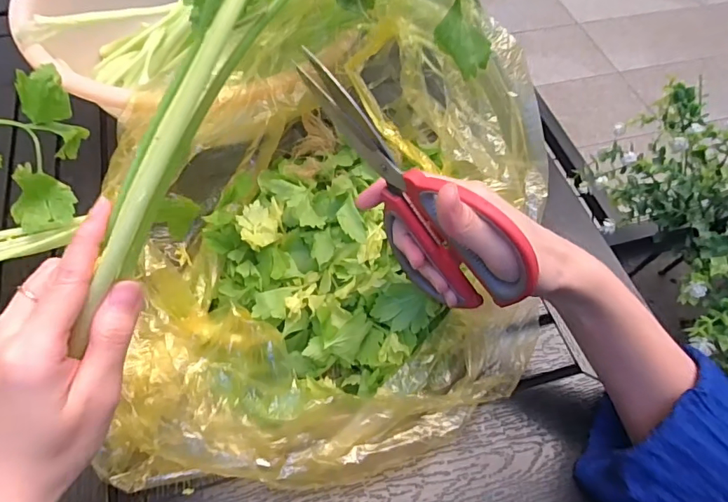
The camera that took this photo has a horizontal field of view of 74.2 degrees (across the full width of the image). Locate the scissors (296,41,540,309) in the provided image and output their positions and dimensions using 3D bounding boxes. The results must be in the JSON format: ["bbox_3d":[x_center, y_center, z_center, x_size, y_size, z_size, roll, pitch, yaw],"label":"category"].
[{"bbox_3d":[0.023,-0.036,0.290,0.015,0.097,0.179,-42,94,-24],"label":"scissors"}]

